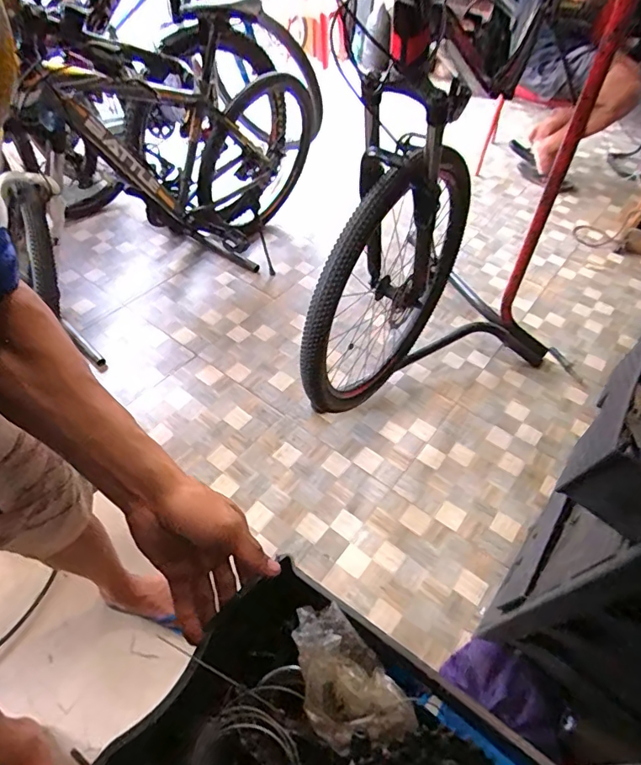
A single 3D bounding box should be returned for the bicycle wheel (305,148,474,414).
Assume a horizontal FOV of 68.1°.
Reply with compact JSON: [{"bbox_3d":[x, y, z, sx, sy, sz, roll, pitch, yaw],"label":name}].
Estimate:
[{"bbox_3d":[0.154,-0.208,1.093,0.136,0.613,0.519,34,29,25],"label":"bicycle wheel"}]

